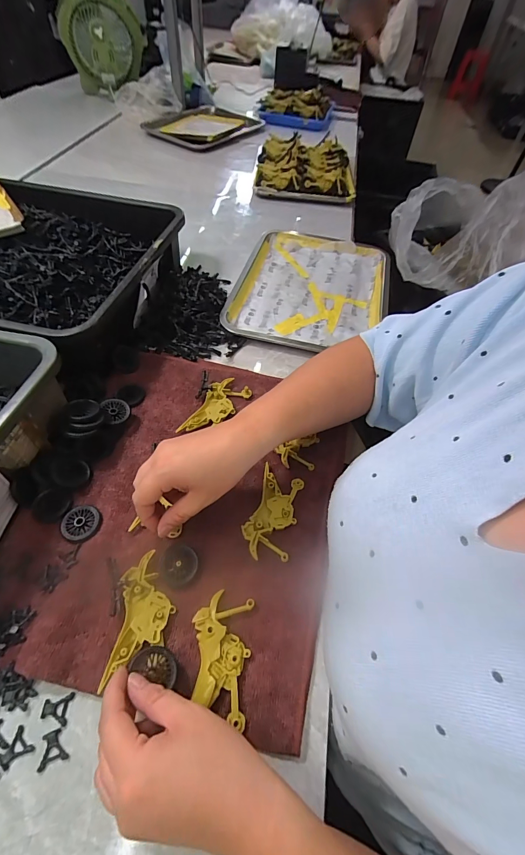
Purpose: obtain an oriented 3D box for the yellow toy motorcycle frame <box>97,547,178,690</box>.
[{"bbox_3d":[-0.104,0.161,0.306,0.046,0.007,0.096,-1,53,-3],"label":"yellow toy motorcycle frame"}]

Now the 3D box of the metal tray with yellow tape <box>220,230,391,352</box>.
[{"bbox_3d":[0.091,-0.257,0.631,0.267,0.019,0.349,11,53,6],"label":"metal tray with yellow tape"}]

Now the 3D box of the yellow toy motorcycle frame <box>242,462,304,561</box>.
[{"bbox_3d":[0.012,0.089,0.368,0.048,0.011,0.097,13,54,7],"label":"yellow toy motorcycle frame"}]

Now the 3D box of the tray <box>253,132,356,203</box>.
[{"bbox_3d":[0.113,-0.679,0.914,0.255,0.068,0.256,7,53,1],"label":"tray"}]

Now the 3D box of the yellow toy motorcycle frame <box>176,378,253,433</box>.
[{"bbox_3d":[-0.061,-0.024,0.449,0.048,0.012,0.102,28,57,17],"label":"yellow toy motorcycle frame"}]

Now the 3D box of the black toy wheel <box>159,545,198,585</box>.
[{"bbox_3d":[-0.080,0.130,0.332,0.034,0.007,0.035,-1,53,-3],"label":"black toy wheel"}]

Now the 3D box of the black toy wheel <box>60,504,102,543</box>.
[{"bbox_3d":[-0.184,0.095,0.351,0.037,0.004,0.039,1,53,-2],"label":"black toy wheel"}]

